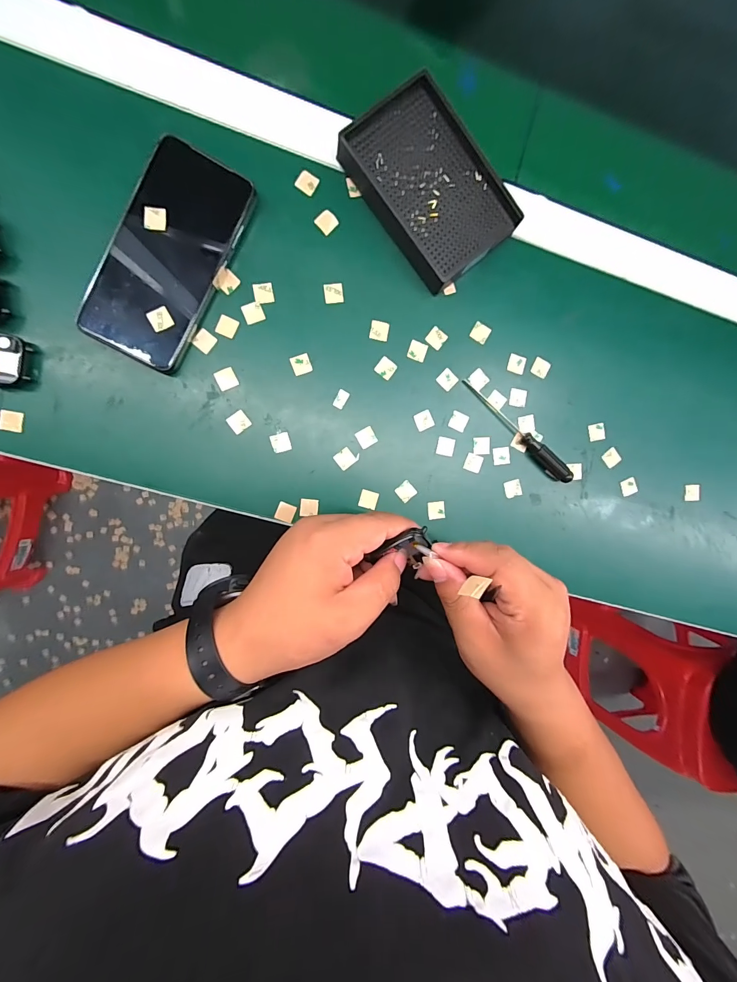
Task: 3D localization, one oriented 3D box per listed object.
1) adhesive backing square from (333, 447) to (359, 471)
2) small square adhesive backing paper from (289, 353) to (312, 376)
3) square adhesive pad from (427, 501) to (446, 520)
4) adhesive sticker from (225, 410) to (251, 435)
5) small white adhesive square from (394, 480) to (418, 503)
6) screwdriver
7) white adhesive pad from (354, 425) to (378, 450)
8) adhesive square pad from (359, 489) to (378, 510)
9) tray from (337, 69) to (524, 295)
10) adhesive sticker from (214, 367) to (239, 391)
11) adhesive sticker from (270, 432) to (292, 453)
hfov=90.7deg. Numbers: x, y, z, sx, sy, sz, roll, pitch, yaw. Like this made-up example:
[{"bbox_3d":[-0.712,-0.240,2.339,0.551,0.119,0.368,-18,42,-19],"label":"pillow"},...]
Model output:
[{"bbox_3d":[-0.019,-0.029,0.318,0.020,0.004,0.016,-41,97,-4],"label":"adhesive backing square"},{"bbox_3d":[-0.057,-0.108,0.310,0.016,0.004,0.016,-21,96,-10],"label":"small square adhesive backing paper"},{"bbox_3d":[0.062,0.018,0.333,0.017,0.004,0.016,-7,91,-9],"label":"square adhesive pad"},{"bbox_3d":[-0.109,-0.058,0.306,0.016,0.004,0.015,-39,97,-4],"label":"adhesive sticker"},{"bbox_3d":[0.034,0.000,0.327,0.016,0.004,0.016,-42,97,-4],"label":"small white adhesive square"},{"bbox_3d":[0.136,-0.054,0.330,0.132,0.012,0.015,42,87,-8],"label":"screwdriver"},{"bbox_3d":[-0.002,-0.047,0.321,0.016,0.004,0.016,-29,97,-6],"label":"white adhesive pad"},{"bbox_3d":[0.000,0.008,0.325,0.016,0.004,0.016,15,89,-6],"label":"adhesive square pad"},{"bbox_3d":[0.052,-0.252,0.303,0.092,0.023,0.137,-38,97,-4],"label":"tray"},{"bbox_3d":[-0.118,-0.094,0.304,0.016,0.004,0.016,-26,97,-9],"label":"adhesive sticker"},{"bbox_3d":[-0.075,-0.041,0.313,0.016,0.004,0.016,-17,95,-10],"label":"adhesive sticker"}]

